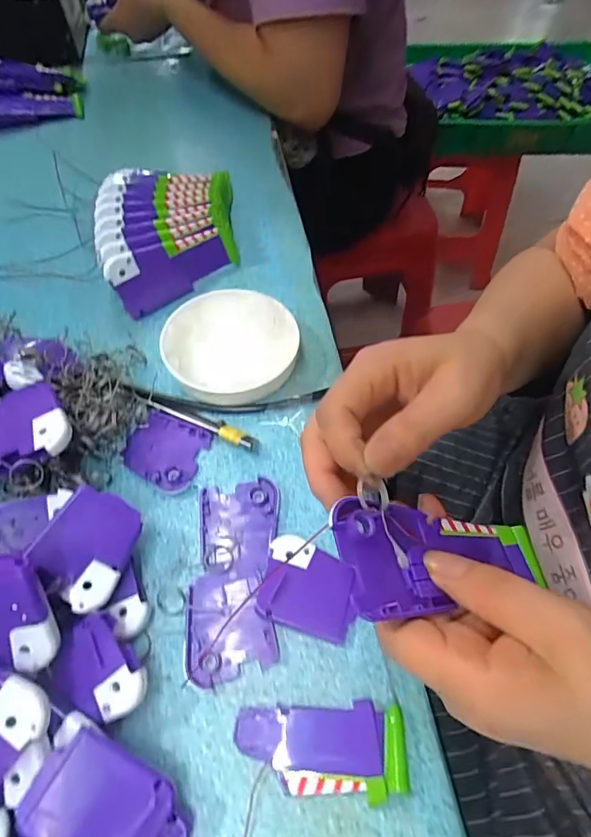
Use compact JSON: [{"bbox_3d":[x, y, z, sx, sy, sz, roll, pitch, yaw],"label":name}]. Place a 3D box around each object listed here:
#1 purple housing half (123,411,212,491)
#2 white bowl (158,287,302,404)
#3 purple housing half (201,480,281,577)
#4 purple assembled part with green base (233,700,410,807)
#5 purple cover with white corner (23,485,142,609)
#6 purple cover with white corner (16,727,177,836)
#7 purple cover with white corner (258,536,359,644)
[{"bbox_3d":[-0.096,0.024,0.343,0.057,0.014,0.050,25,61,14],"label":"purple housing half"},{"bbox_3d":[-0.051,-0.059,0.376,0.102,0.025,0.102,0,58,0],"label":"white bowl"},{"bbox_3d":[-0.037,0.072,0.310,0.051,0.007,0.062,-3,58,-3],"label":"purple housing half"},{"bbox_3d":[0.013,0.175,0.246,0.089,0.011,0.040,1,58,0],"label":"purple assembled part with green base"},{"bbox_3d":[-0.120,0.074,0.271,0.049,0.006,0.060,38,59,-11],"label":"purple cover with white corner"},{"bbox_3d":[-0.092,0.181,0.213,0.061,0.006,0.050,32,67,3],"label":"purple cover with white corner"},{"bbox_3d":[0.009,0.104,0.288,0.057,0.011,0.052,14,59,8],"label":"purple cover with white corner"}]

